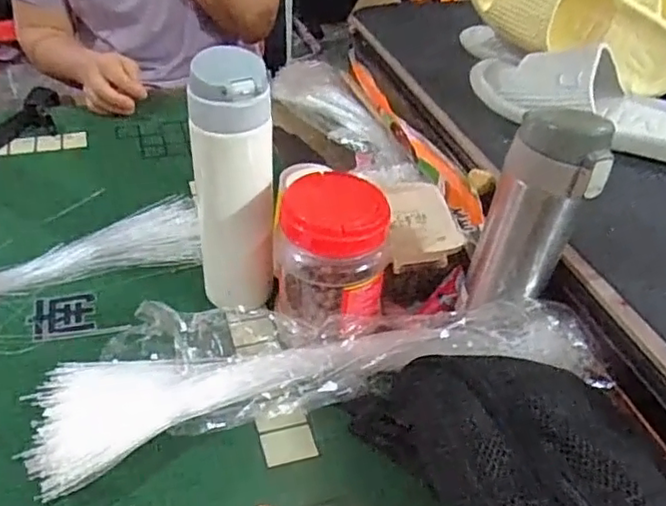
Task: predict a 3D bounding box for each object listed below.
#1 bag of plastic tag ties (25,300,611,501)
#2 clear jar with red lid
[{"bbox_3d":[-0.014,0.089,0.482,0.404,0.064,0.110,-6,39,-12],"label":"bag of plastic tag ties"},{"bbox_3d":[0.002,0.007,0.515,0.081,0.115,0.076,2,38,-1],"label":"clear jar with red lid"}]

